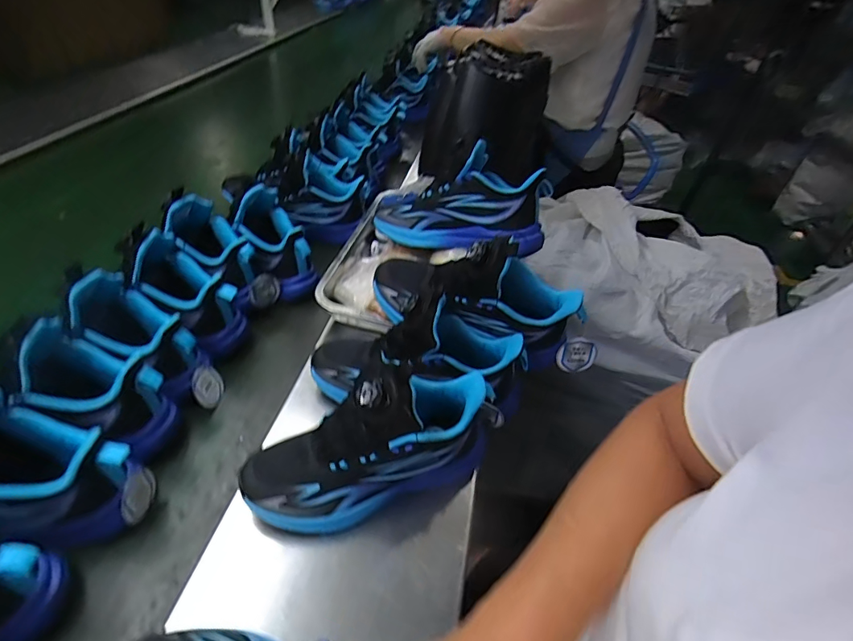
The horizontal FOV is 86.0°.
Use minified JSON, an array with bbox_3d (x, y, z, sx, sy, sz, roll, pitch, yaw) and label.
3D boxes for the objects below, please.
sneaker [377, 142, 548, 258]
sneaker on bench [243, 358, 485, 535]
[{"bbox_3d":[0.039,-0.163,0.637,0.234,0.111,0.098,0,43,19],"label":"sneaker"},{"bbox_3d":[-0.050,0.114,0.436,0.238,0.137,0.086,-15,48,-18],"label":"sneaker on bench"}]

